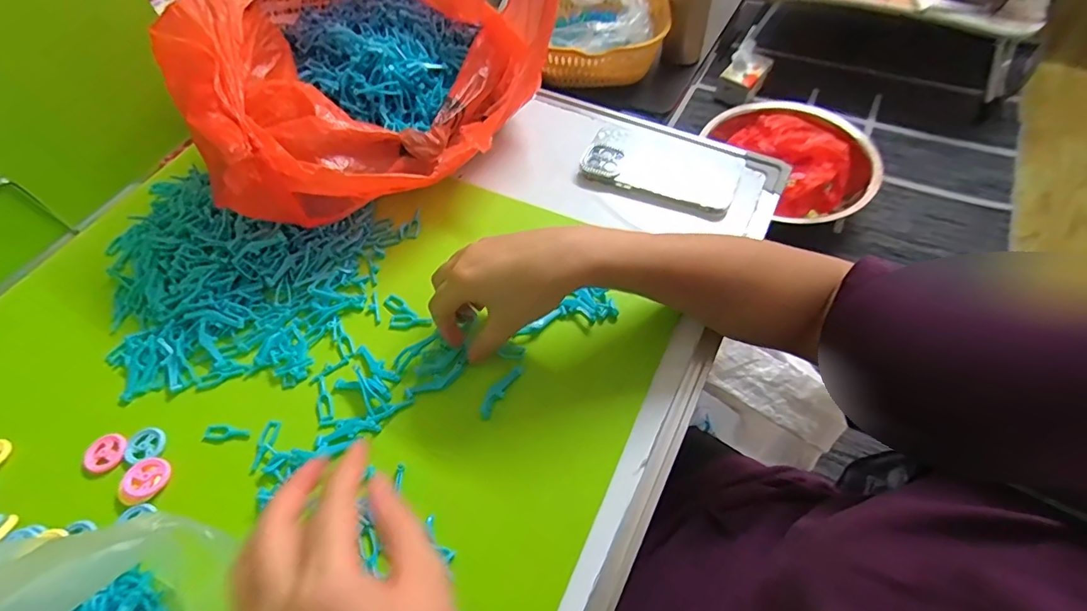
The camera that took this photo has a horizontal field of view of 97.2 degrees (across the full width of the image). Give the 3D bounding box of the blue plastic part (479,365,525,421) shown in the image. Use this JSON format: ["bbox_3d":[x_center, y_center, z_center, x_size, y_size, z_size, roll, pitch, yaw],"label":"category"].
[{"bbox_3d":[-0.036,0.069,0.392,0.013,0.008,0.051,32,63,15],"label":"blue plastic part"}]

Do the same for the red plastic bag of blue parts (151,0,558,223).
[{"bbox_3d":[-0.160,-0.256,0.497,0.343,0.160,0.372,1,59,2],"label":"red plastic bag of blue parts"}]

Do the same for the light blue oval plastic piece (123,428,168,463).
[{"bbox_3d":[-0.314,0.109,0.375,0.032,0.007,0.027,26,62,12],"label":"light blue oval plastic piece"}]

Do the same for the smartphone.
[{"bbox_3d":[0.131,-0.156,0.529,0.164,0.012,0.093,23,65,10],"label":"smartphone"}]

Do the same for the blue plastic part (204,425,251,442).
[{"bbox_3d":[-0.253,0.103,0.382,0.035,0.004,0.012,9,59,3],"label":"blue plastic part"}]

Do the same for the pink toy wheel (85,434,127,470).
[{"bbox_3d":[-0.343,0.114,0.374,0.026,0.004,0.026,1,59,-2],"label":"pink toy wheel"}]

